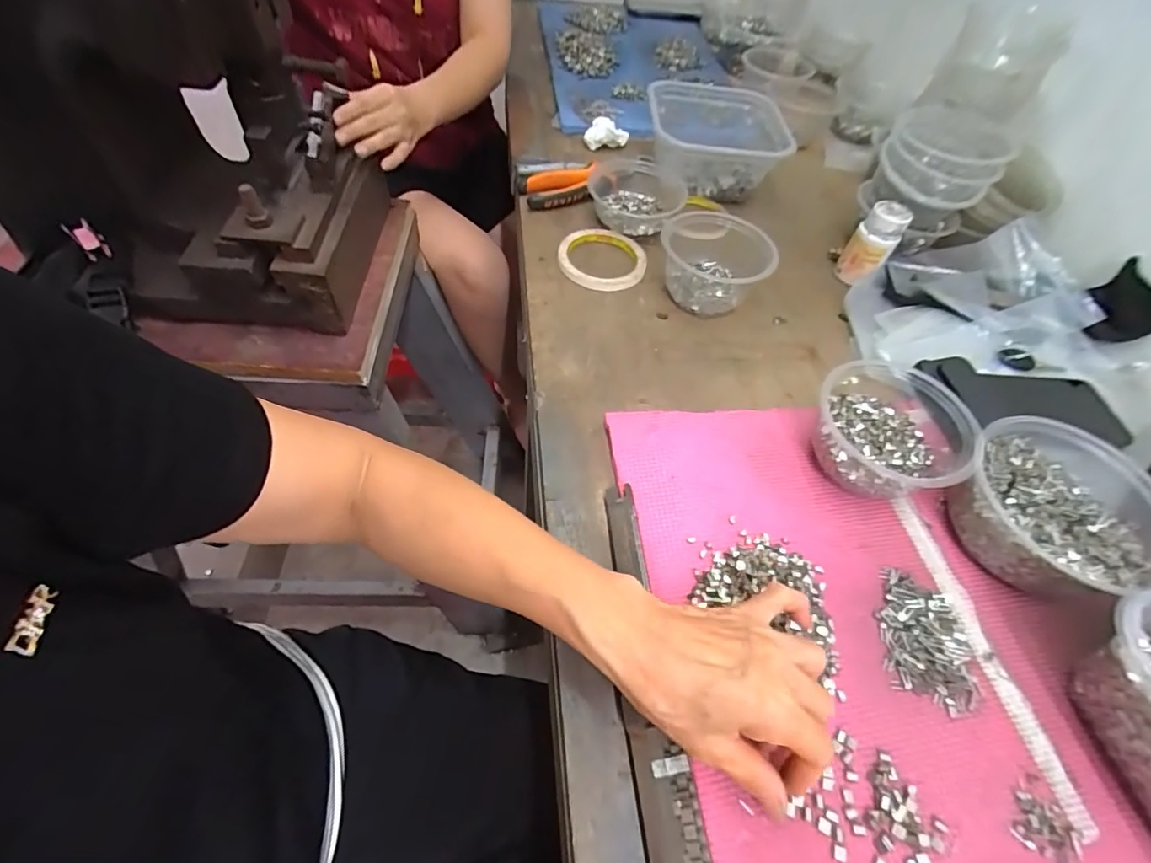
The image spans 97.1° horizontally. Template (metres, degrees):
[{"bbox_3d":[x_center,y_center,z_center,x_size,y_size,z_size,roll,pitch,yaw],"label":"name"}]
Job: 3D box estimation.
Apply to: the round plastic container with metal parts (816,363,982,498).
[{"bbox_3d":[0.245,0.003,0.408,0.106,0.065,0.096,34,59,18],"label":"round plastic container with metal parts"}]

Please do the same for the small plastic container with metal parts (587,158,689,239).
[{"bbox_3d":[0.070,-0.277,0.605,0.116,0.038,0.109,12,55,4],"label":"small plastic container with metal parts"}]

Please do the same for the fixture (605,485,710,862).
[{"bbox_3d":[0.045,0.158,0.310,0.033,0.014,0.278,-2,54,-6],"label":"fixture"}]

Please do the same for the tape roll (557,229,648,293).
[{"bbox_3d":[0.031,-0.193,0.565,0.095,0.011,0.095,2,55,-3],"label":"tape roll"}]

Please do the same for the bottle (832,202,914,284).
[{"bbox_3d":[0.327,-0.206,0.562,0.043,0.080,0.046,30,58,16],"label":"bottle"}]

